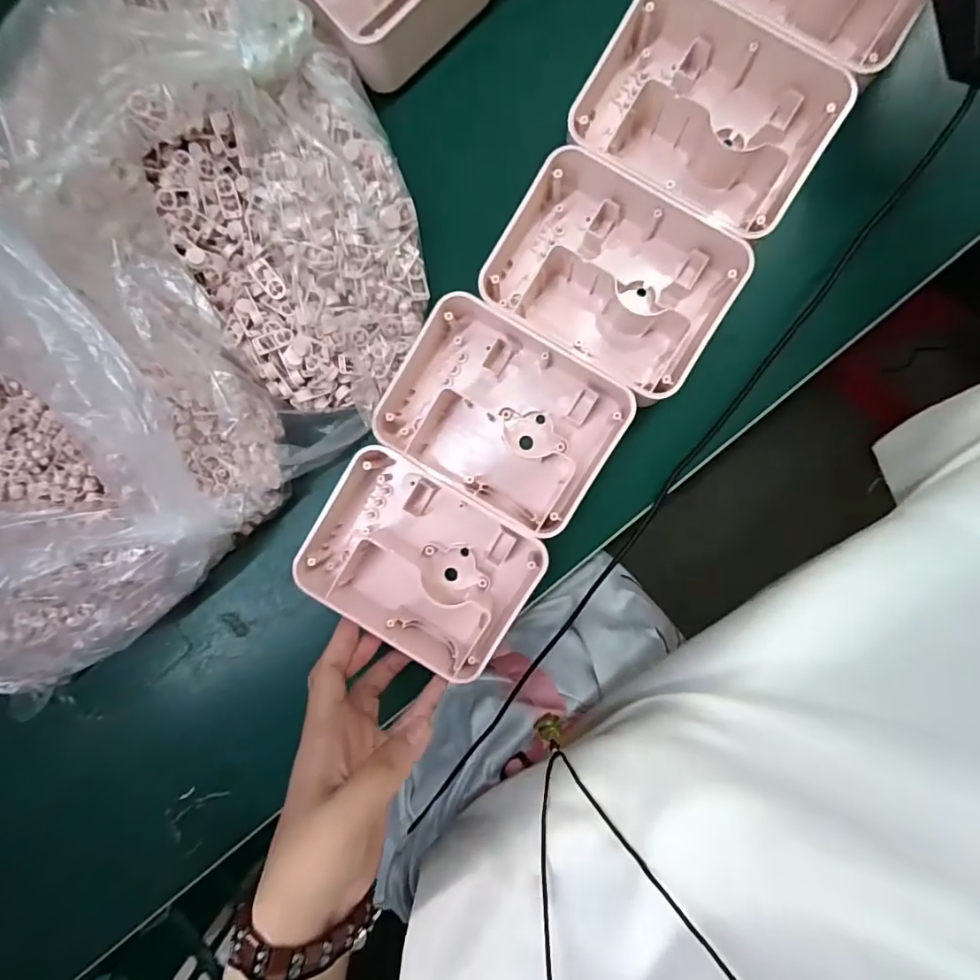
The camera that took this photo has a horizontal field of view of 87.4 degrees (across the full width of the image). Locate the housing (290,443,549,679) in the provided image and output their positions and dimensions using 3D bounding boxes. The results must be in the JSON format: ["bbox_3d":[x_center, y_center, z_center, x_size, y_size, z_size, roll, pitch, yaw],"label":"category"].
[{"bbox_3d":[-0.041,0.044,0.316,0.133,0.042,0.103,29,95,3],"label":"housing"}]

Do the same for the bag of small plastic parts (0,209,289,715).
[{"bbox_3d":[-0.275,-0.011,0.281,0.228,0.088,0.269,42,95,0],"label":"bag of small plastic parts"}]

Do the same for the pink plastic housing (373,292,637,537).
[{"bbox_3d":[0.006,-0.047,0.308,0.135,0.042,0.103,27,95,1],"label":"pink plastic housing"}]

